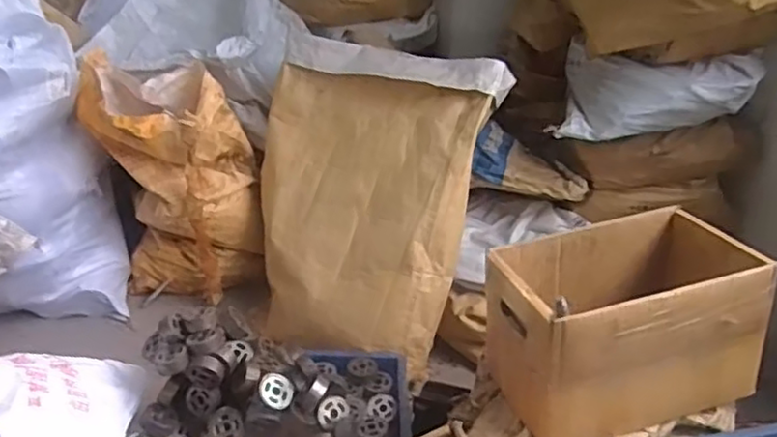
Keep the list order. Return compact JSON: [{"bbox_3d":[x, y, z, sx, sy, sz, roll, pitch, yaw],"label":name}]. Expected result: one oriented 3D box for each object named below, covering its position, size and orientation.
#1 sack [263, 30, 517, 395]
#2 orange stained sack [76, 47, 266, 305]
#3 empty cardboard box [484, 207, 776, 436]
[{"bbox_3d":[-0.078,-0.048,1.419,0.512,0.653,0.098,14,-6,29],"label":"sack"},{"bbox_3d":[-0.494,-0.075,1.558,0.374,0.500,0.199,3,30,5],"label":"orange stained sack"},{"bbox_3d":[0.311,0.135,0.906,0.323,0.197,0.216,-8,31,-13],"label":"empty cardboard box"}]

